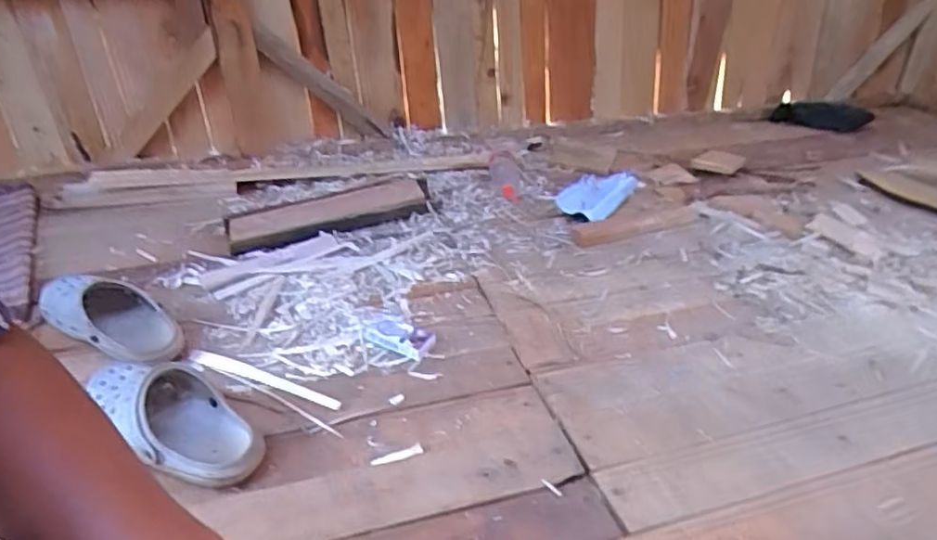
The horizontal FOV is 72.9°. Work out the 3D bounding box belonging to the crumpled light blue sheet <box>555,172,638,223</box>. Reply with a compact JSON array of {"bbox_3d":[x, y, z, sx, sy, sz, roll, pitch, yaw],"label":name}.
[{"bbox_3d":[0.288,-0.172,1.404,0.130,0.041,0.251,23,39,34],"label":"crumpled light blue sheet"}]

